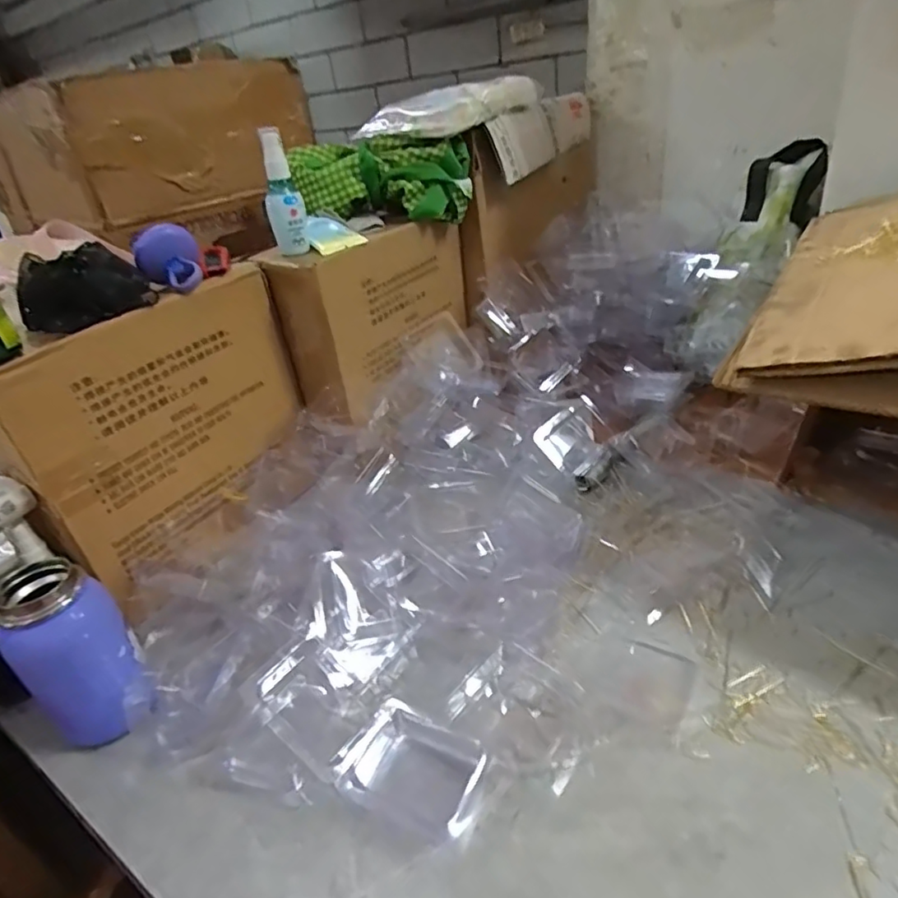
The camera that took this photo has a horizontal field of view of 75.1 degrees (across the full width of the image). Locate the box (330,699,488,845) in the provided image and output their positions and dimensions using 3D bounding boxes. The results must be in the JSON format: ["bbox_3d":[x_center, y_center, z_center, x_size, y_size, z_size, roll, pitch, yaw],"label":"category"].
[{"bbox_3d":[-0.026,0.215,0.397,0.094,0.024,0.063,9,35,24],"label":"box"}]

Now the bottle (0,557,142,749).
[{"bbox_3d":[-0.277,0.151,0.434,0.070,0.127,0.070,-31,39,-34],"label":"bottle"}]

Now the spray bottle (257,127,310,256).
[{"bbox_3d":[-0.174,-0.265,0.608,0.039,0.113,0.039,-13,32,-9],"label":"spray bottle"}]

